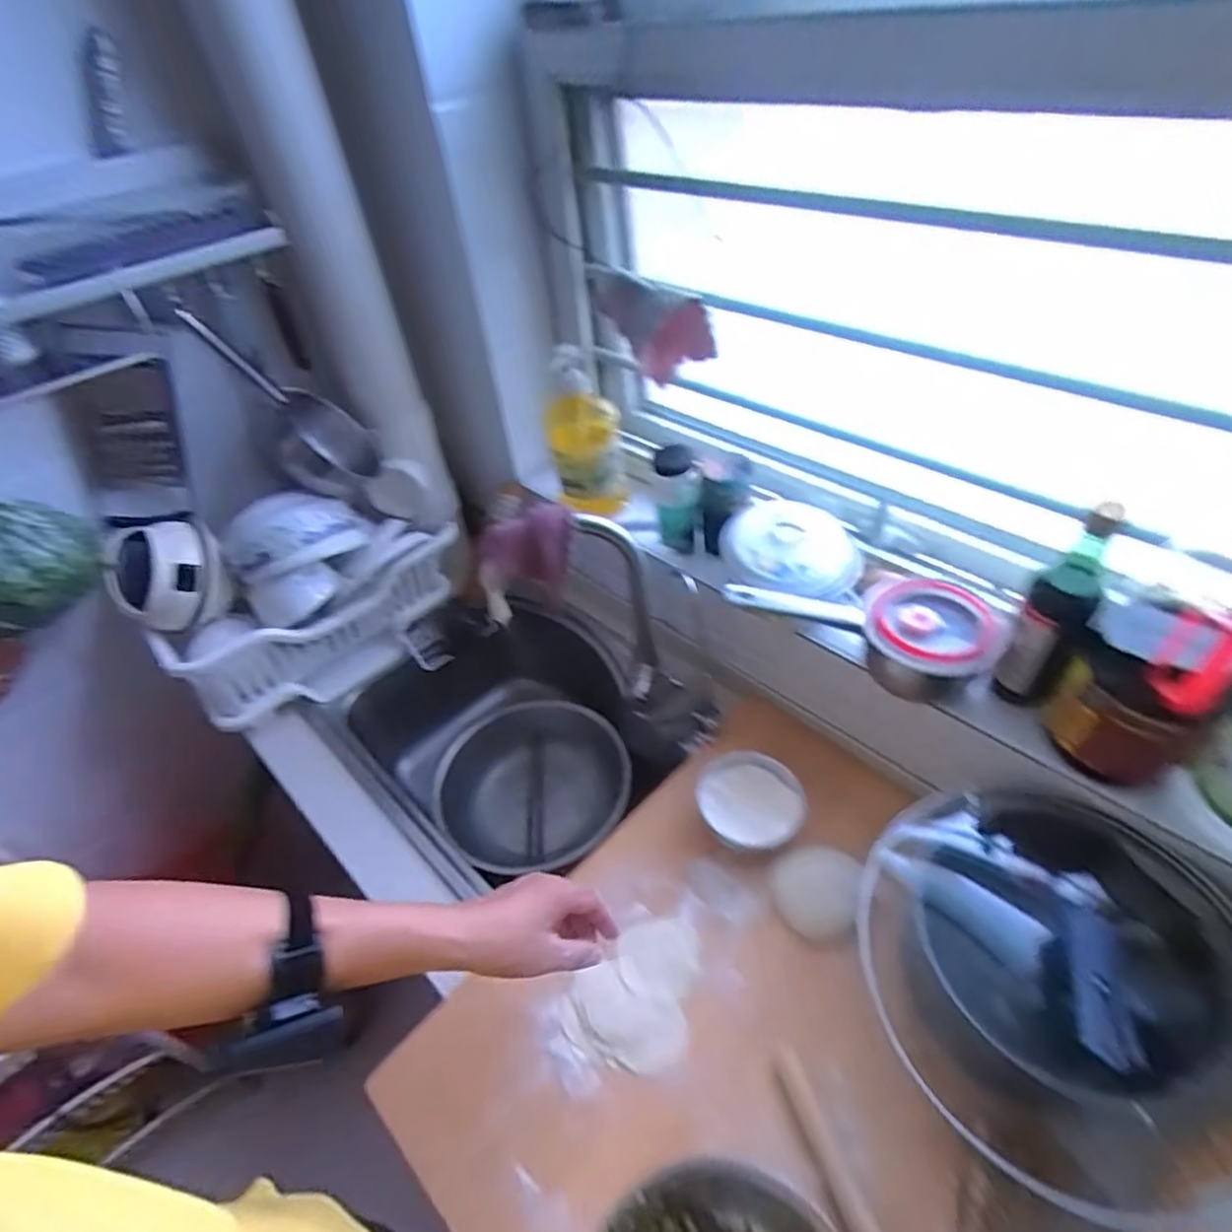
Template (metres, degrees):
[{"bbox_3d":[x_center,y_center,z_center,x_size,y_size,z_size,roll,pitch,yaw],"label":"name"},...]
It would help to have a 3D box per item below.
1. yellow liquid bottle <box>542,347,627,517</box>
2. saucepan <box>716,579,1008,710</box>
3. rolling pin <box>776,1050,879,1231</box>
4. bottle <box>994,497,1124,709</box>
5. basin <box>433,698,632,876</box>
[{"bbox_3d":[-0.049,-0.278,0.992,0.110,0.253,0.085,-6,45,1],"label":"yellow liquid bottle"},{"bbox_3d":[0.277,0.025,0.750,0.284,0.091,0.131,0,45,7],"label":"saucepan"},{"bbox_3d":[0.195,0.490,0.562,0.023,0.018,0.210,-17,46,-10],"label":"rolling pin"},{"bbox_3d":[0.430,0.000,0.644,0.054,0.239,0.052,28,54,30],"label":"bottle"},{"bbox_3d":[-0.135,0.297,1.161,0.343,0.130,0.274,-19,66,7],"label":"basin"}]

